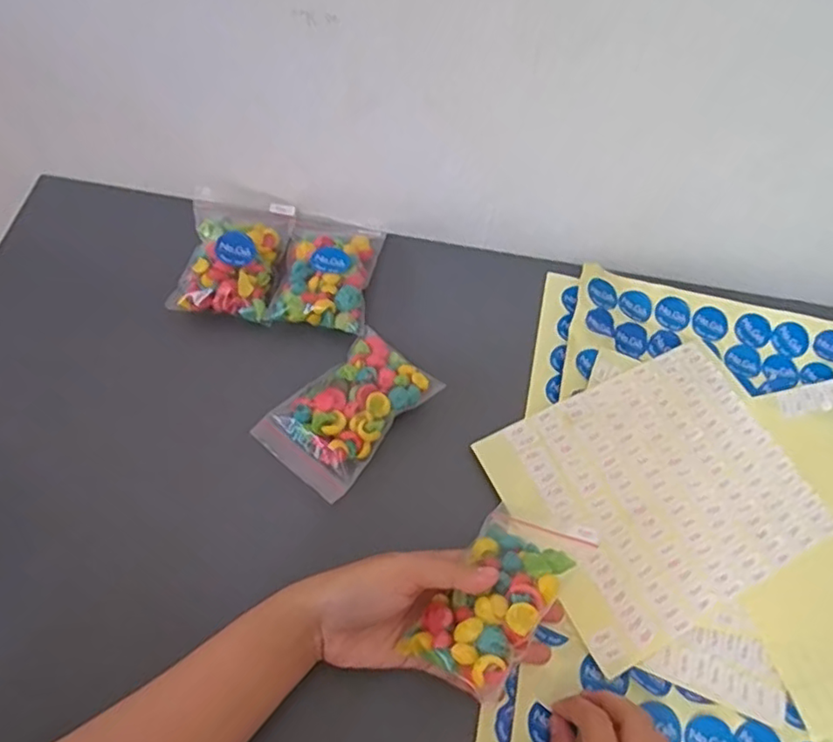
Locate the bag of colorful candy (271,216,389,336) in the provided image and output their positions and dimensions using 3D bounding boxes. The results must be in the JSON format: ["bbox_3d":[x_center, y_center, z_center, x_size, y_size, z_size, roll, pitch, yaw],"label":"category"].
[{"bbox_3d":[-0.067,-0.083,0.474,0.068,0.022,0.112,9,62,1],"label":"bag of colorful candy"}]

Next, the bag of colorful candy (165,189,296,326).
[{"bbox_3d":[-0.142,-0.095,0.467,0.078,0.017,0.115,6,62,-1],"label":"bag of colorful candy"}]

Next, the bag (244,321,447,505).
[{"bbox_3d":[-0.047,0.025,0.420,0.074,0.018,0.111,39,66,16],"label":"bag"}]

